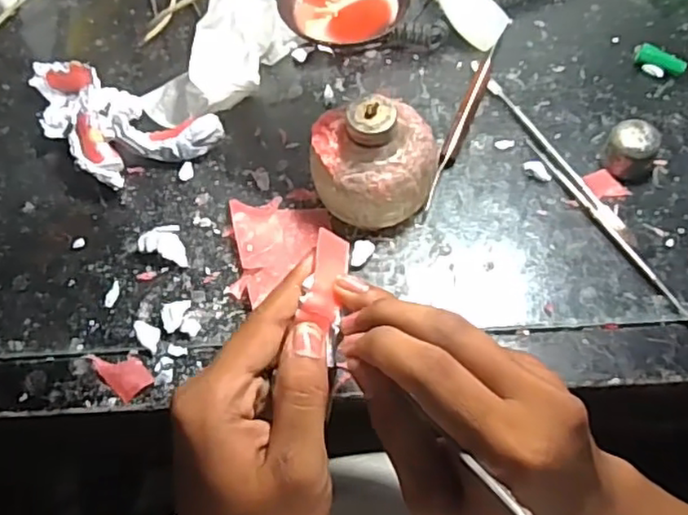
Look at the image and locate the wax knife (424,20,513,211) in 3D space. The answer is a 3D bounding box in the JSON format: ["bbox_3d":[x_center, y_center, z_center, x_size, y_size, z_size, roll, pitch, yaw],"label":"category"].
[{"bbox_3d":[0.084,-0.101,0.444,0.010,0.016,0.163,20,66,12],"label":"wax knife"}]

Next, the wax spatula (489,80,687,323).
[{"bbox_3d":[0.154,-0.040,0.414,0.014,0.008,0.211,-24,65,-10],"label":"wax spatula"}]

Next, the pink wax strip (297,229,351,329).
[{"bbox_3d":[-0.008,0.009,0.306,0.016,0.009,0.044,10,68,7],"label":"pink wax strip"}]

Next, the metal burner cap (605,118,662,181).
[{"bbox_3d":[0.184,-0.069,0.415,0.031,0.031,0.025,32,69,17],"label":"metal burner cap"}]

